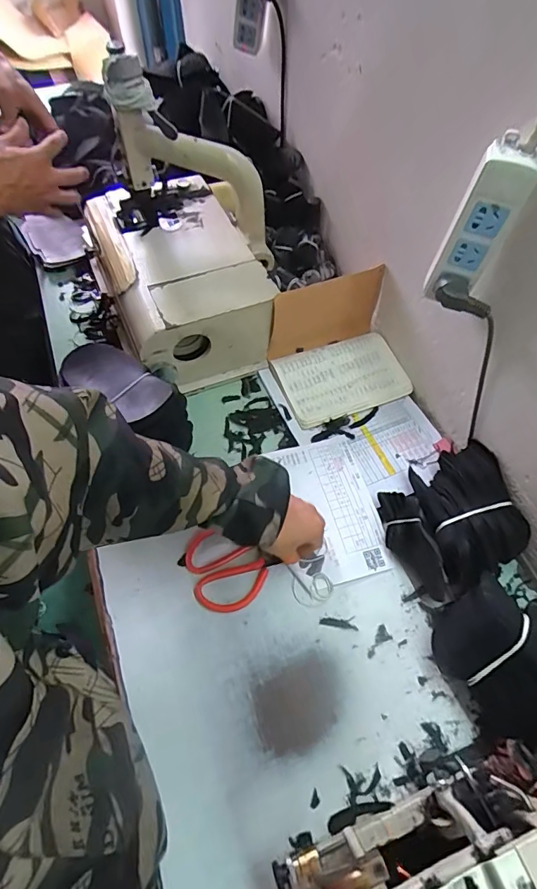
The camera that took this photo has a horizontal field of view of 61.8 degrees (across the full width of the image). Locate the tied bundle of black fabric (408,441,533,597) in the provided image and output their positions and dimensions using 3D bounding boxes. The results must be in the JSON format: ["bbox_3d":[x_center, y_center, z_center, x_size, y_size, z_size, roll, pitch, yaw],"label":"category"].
[{"bbox_3d":[0.260,0.095,0.602,0.123,0.073,0.174,-13,61,-9],"label":"tied bundle of black fabric"}]

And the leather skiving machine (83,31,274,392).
[{"bbox_3d":[-0.121,-0.308,0.673,0.255,0.304,0.308,-22,65,-15],"label":"leather skiving machine"}]

